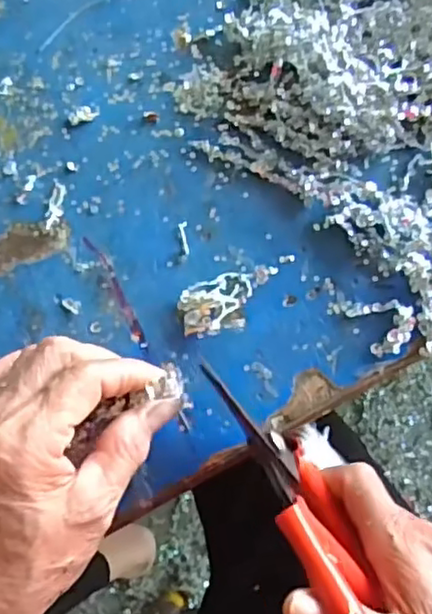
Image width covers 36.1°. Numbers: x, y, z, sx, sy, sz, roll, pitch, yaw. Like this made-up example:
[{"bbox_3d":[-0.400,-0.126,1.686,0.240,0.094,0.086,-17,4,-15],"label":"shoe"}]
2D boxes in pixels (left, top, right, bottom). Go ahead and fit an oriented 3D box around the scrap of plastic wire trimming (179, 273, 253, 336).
[{"bbox_3d":[0.000,-0.002,0.328,0.037,0.009,0.029,-10,75,-2],"label":"scrap of plastic wire trimming"}]

